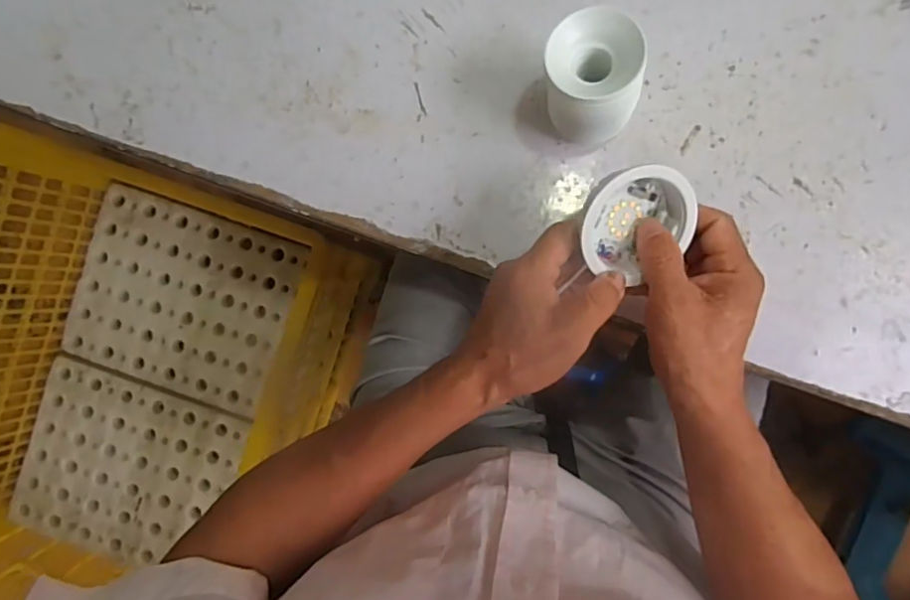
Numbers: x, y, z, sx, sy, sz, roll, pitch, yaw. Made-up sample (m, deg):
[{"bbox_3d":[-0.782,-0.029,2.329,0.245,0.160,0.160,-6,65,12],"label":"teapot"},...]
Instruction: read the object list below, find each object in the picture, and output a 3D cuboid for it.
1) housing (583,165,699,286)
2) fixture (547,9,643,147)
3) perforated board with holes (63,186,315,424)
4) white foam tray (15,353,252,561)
[{"bbox_3d":[0.105,-0.047,0.351,0.071,0.043,0.071,-21,116,-4],"label":"housing"},{"bbox_3d":[0.089,-0.140,0.372,0.065,0.088,0.059,44,94,1],"label":"fixture"},{"bbox_3d":[-0.565,-0.003,1.189,0.439,0.032,0.371,20,95,4],"label":"perforated board with holes"},{"bbox_3d":[-0.677,0.351,1.185,0.425,0.054,0.354,18,93,3],"label":"white foam tray"}]

